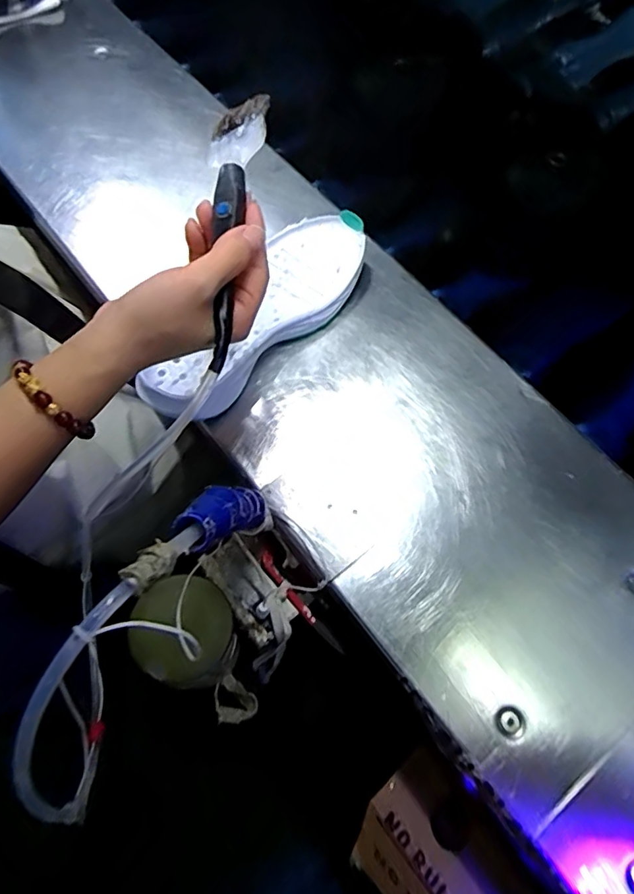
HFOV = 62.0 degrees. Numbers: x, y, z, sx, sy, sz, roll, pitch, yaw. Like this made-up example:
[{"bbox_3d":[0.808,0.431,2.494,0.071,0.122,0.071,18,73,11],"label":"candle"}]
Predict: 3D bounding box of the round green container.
[{"bbox_3d":[-0.096,0.139,0.399,0.070,0.076,0.072,0,65,-1],"label":"round green container"}]

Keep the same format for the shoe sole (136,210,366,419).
[{"bbox_3d":[-0.042,-0.108,0.440,0.081,0.048,0.236,31,68,13],"label":"shoe sole"}]

